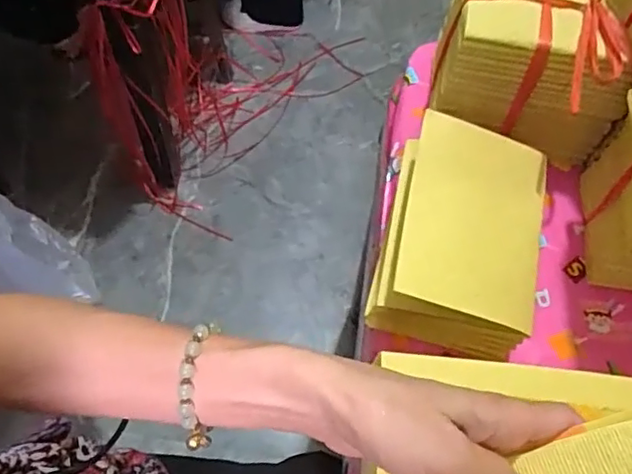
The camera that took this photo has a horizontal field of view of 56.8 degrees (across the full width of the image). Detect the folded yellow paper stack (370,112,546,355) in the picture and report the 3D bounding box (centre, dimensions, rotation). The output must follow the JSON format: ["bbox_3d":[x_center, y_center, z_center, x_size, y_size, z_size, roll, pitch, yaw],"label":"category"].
[{"bbox_3d":[0.117,-0.002,0.469,0.119,0.089,0.160,14,62,5],"label":"folded yellow paper stack"}]

